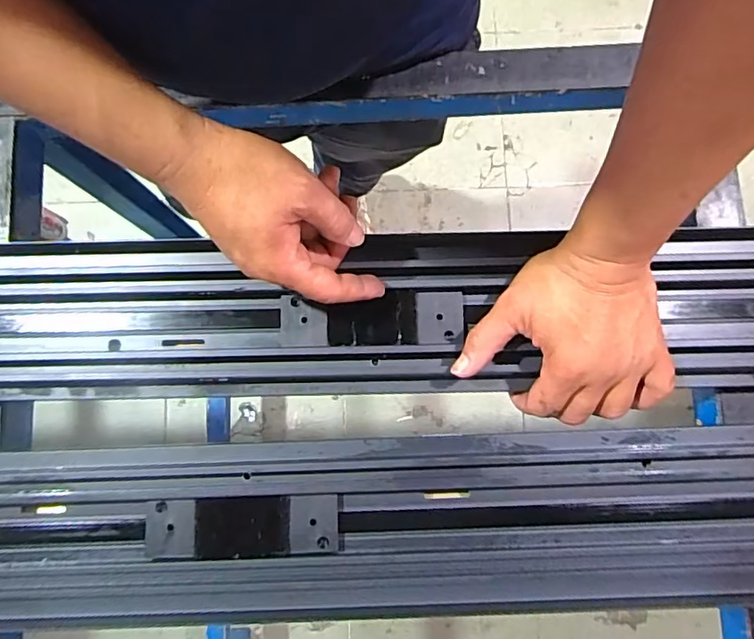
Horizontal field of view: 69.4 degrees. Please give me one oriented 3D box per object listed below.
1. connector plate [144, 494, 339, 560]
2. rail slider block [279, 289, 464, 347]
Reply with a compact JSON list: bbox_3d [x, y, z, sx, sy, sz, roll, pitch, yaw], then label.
[{"bbox_3d":[-0.099,0.152,0.399,0.140,0.007,0.041,-3,82,0],"label":"connector plate"},{"bbox_3d":[-0.005,0.000,0.415,0.139,0.014,0.040,-3,76,1],"label":"rail slider block"}]

